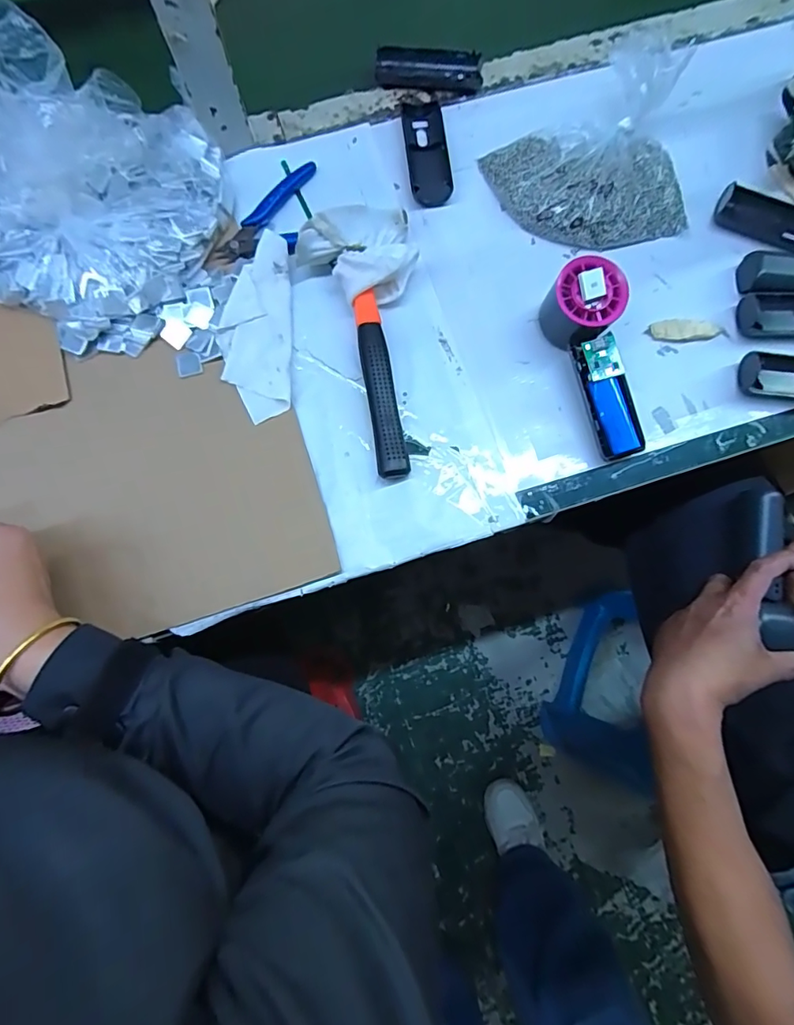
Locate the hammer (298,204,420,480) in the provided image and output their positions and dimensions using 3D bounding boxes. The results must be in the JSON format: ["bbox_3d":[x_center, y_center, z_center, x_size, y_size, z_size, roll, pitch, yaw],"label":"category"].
[{"bbox_3d":[-0.013,-0.147,0.409,0.091,0.042,0.231,-14,78,-3],"label":"hammer"}]

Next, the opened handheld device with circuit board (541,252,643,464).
[{"bbox_3d":[0.164,-0.121,0.407,0.048,0.056,0.154,-18,94,-4],"label":"opened handheld device with circuit board"}]

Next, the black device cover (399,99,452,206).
[{"bbox_3d":[0.029,-0.335,0.459,0.038,0.014,0.103,-6,78,-1],"label":"black device cover"}]

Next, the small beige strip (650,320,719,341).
[{"bbox_3d":[0.253,-0.159,0.431,0.058,0.012,0.019,-2,78,-1],"label":"small beige strip"}]

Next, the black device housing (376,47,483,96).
[{"bbox_3d":[0.031,-0.428,0.478,0.099,0.018,0.035,5,78,1],"label":"black device housing"}]

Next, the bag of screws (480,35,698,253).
[{"bbox_3d":[0.185,-0.308,0.435,0.173,0.055,0.148,-28,79,-6],"label":"bag of screws"}]

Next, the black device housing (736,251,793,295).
[{"bbox_3d":[0.357,-0.210,0.435,0.103,0.022,0.035,-1,78,0],"label":"black device housing"}]

